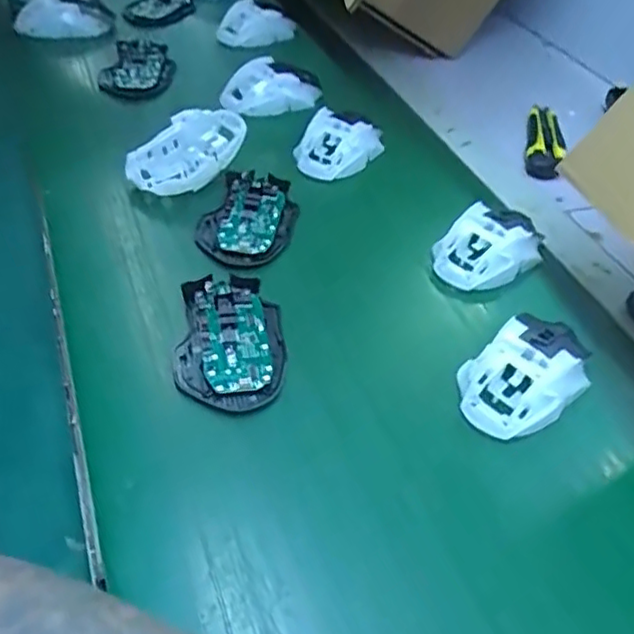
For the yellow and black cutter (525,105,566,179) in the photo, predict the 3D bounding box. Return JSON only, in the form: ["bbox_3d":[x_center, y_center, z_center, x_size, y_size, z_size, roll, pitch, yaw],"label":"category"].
[{"bbox_3d":[0.244,-0.187,0.690,0.039,0.030,0.142,14,41,8],"label":"yellow and black cutter"}]

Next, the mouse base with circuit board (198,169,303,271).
[{"bbox_3d":[-0.058,-0.086,0.538,0.078,0.021,0.117,7,40,1],"label":"mouse base with circuit board"}]

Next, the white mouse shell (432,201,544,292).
[{"bbox_3d":[0.146,-0.061,0.531,0.105,0.040,0.059,-27,50,-33],"label":"white mouse shell"}]

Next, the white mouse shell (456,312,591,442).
[{"bbox_3d":[0.139,0.039,0.432,0.097,0.040,0.063,-27,51,-33],"label":"white mouse shell"}]

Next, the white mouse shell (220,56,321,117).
[{"bbox_3d":[-0.048,-0.248,0.686,0.100,0.040,0.062,-15,45,-23],"label":"white mouse shell"}]

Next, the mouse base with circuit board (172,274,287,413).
[{"bbox_3d":[-0.059,0.014,0.443,0.073,0.024,0.115,2,40,-5],"label":"mouse base with circuit board"}]

